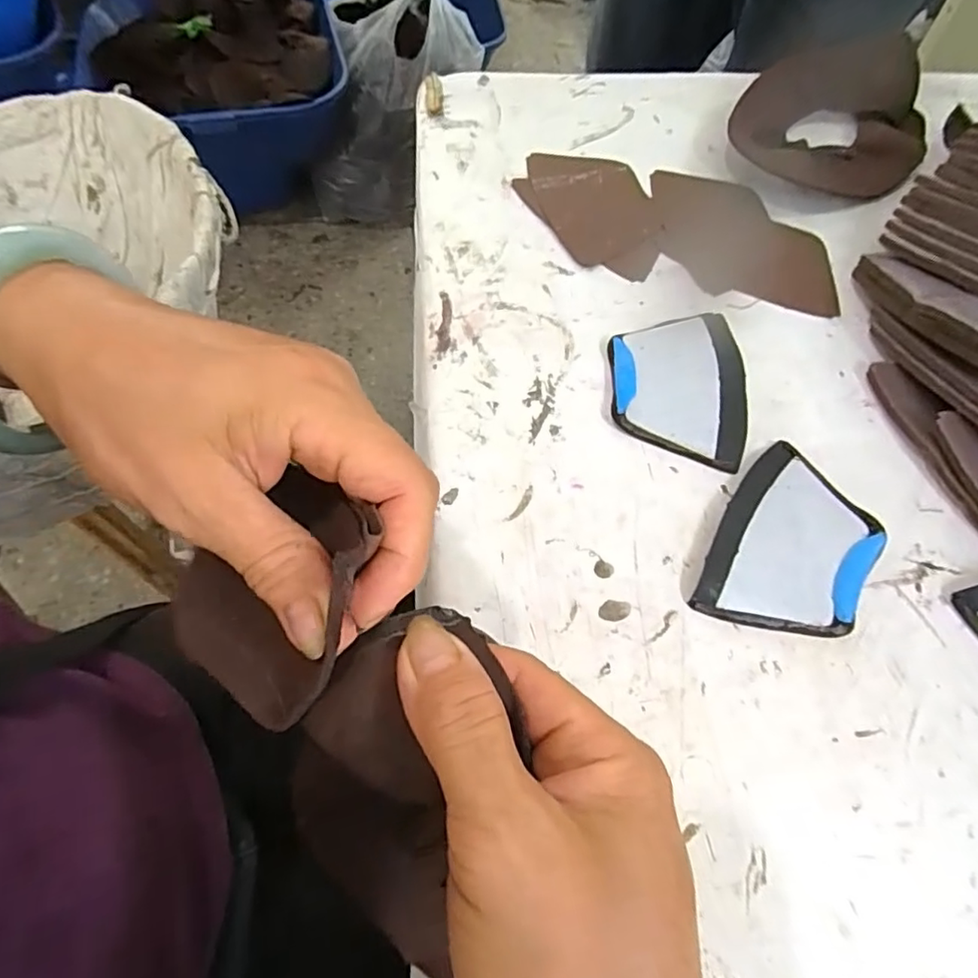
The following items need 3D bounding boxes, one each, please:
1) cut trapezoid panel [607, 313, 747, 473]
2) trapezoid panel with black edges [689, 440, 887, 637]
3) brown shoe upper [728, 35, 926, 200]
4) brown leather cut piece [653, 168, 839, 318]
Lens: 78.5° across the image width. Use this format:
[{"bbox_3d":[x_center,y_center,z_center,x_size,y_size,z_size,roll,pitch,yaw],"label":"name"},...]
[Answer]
[{"bbox_3d":[0.108,-0.061,0.340,0.075,0.009,0.102,3,63,-1],"label":"cut trapezoid panel"},{"bbox_3d":[0.151,0.029,0.297,0.071,0.008,0.103,28,65,13],"label":"trapezoid panel with black edges"},{"bbox_3d":[0.256,-0.274,0.440,0.139,0.042,0.148,20,63,9],"label":"brown shoe upper"},{"bbox_3d":[0.171,-0.170,0.408,0.119,0.004,0.113,11,62,1],"label":"brown leather cut piece"}]

